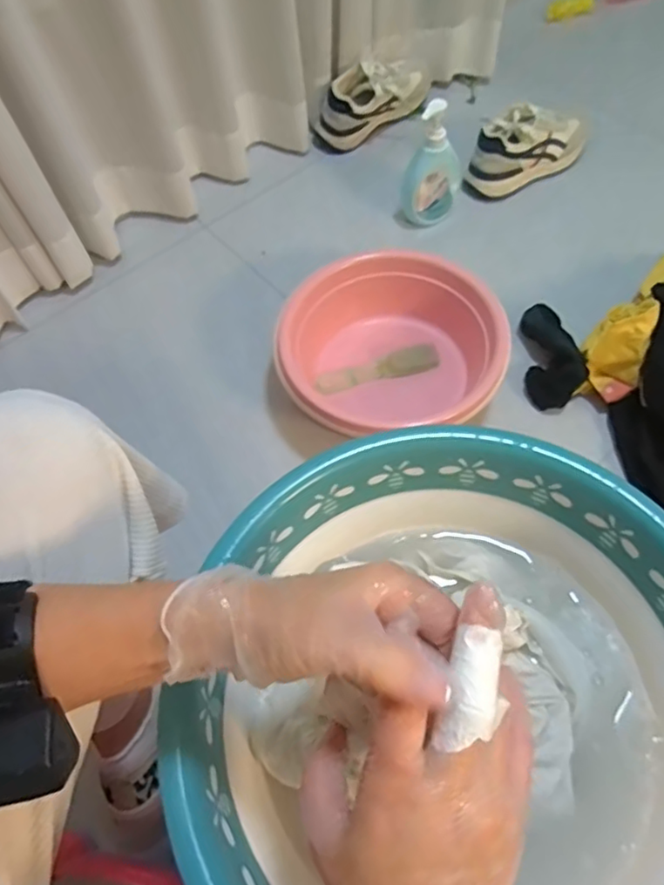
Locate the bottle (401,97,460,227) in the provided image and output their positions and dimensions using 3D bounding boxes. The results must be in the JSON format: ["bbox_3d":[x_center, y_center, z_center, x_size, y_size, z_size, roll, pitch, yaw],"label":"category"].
[{"bbox_3d":[0.170,-0.481,1.054,0.097,0.209,0.058,-11,53,-3],"label":"bottle"}]

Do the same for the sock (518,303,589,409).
[{"bbox_3d":[0.334,-0.132,0.936,0.077,0.041,0.165,0,60,4],"label":"sock"}]

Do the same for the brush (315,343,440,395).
[{"bbox_3d":[0.067,-0.108,0.921,0.182,0.035,0.035,-13,60,-4],"label":"brush"}]

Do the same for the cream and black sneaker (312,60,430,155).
[{"bbox_3d":[0.088,-0.685,1.223,0.278,0.119,0.089,-35,64,-15],"label":"cream and black sneaker"}]

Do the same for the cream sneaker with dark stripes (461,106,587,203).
[{"bbox_3d":[0.359,-0.544,1.128,0.243,0.104,0.084,-29,63,-12],"label":"cream sneaker with dark stripes"}]

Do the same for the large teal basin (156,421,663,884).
[{"bbox_3d":[0.090,0.174,0.419,0.339,0.106,0.353,-2,60,3],"label":"large teal basin"}]

